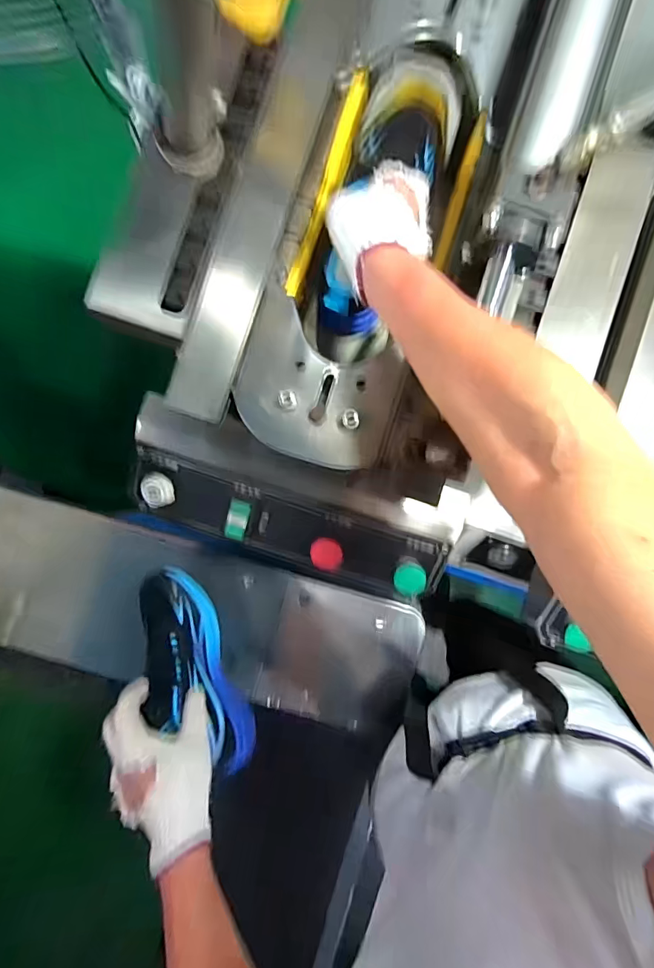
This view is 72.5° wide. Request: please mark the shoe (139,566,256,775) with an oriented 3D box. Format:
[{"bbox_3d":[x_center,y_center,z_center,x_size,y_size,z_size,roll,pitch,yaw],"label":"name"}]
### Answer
[{"bbox_3d":[-0.170,0.230,0.555,0.077,0.109,0.257,-28,79,-2],"label":"shoe"}]

